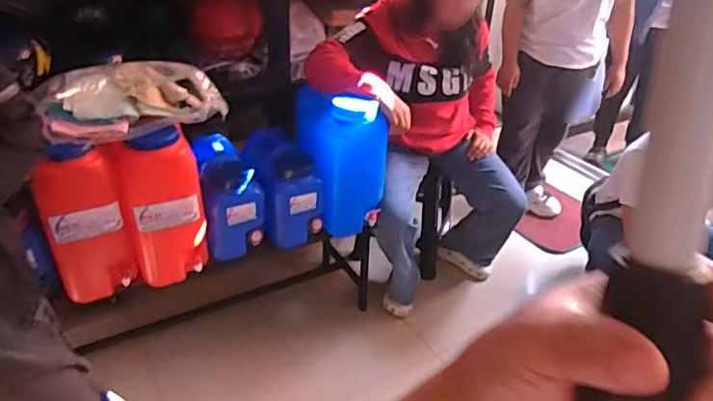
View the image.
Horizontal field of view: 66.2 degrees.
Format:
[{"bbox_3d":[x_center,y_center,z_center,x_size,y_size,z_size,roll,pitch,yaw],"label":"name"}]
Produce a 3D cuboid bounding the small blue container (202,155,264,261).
[{"bbox_3d":[-0.333,0.014,1.494,0.154,0.248,0.161,-5,33,-14],"label":"small blue container"}]

